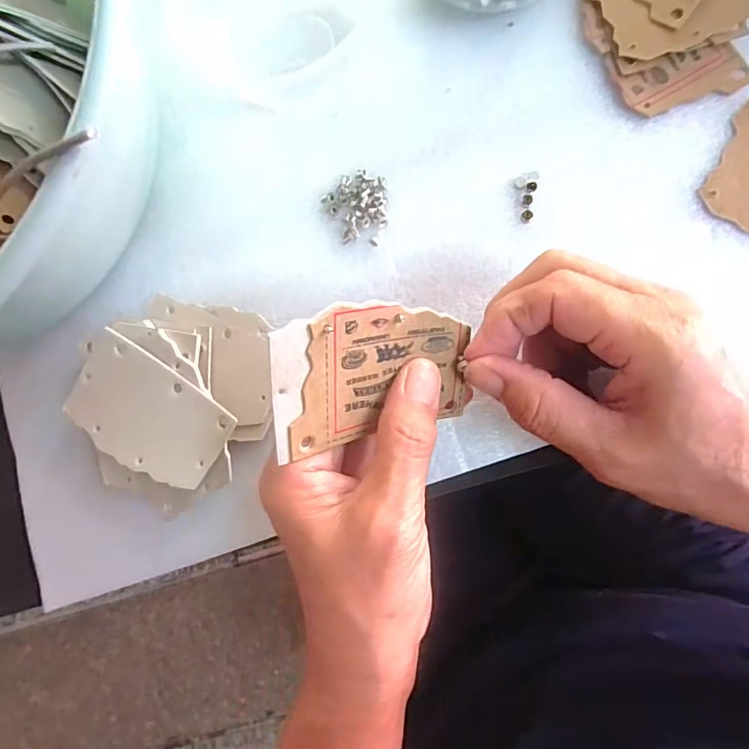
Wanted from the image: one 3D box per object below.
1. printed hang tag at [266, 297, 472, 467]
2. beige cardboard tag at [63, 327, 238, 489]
[{"bbox_3d":[0.001,-0.001,0.192,0.081,0.004,0.054,-12,115,-26],"label":"printed hang tag"},{"bbox_3d":[-0.115,0.021,0.254,0.083,0.005,0.053,33,98,9],"label":"beige cardboard tag"}]

